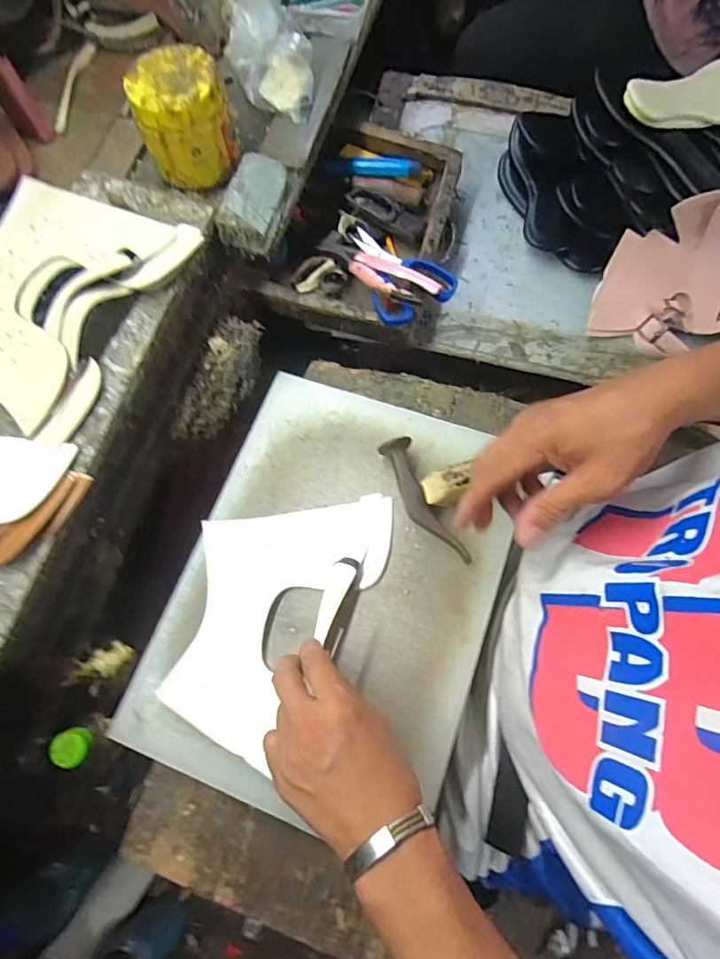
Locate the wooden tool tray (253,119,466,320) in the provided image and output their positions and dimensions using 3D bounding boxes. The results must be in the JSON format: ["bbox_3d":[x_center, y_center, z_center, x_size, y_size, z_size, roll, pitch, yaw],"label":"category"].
[{"bbox_3d":[0.023,-0.326,0.676,0.222,0.080,0.290,14,72,5],"label":"wooden tool tray"}]

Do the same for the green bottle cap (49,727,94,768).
[{"bbox_3d":[-0.271,0.252,0.474,0.035,0.015,0.032,0,71,1],"label":"green bottle cap"}]

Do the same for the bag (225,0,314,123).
[{"bbox_3d":[-0.099,-0.478,0.546,0.090,0.106,0.087,-10,71,-3],"label":"bag"}]

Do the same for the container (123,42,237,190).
[{"bbox_3d":[-0.183,-0.376,0.528,0.090,0.088,0.084,0,71,1],"label":"container"}]

